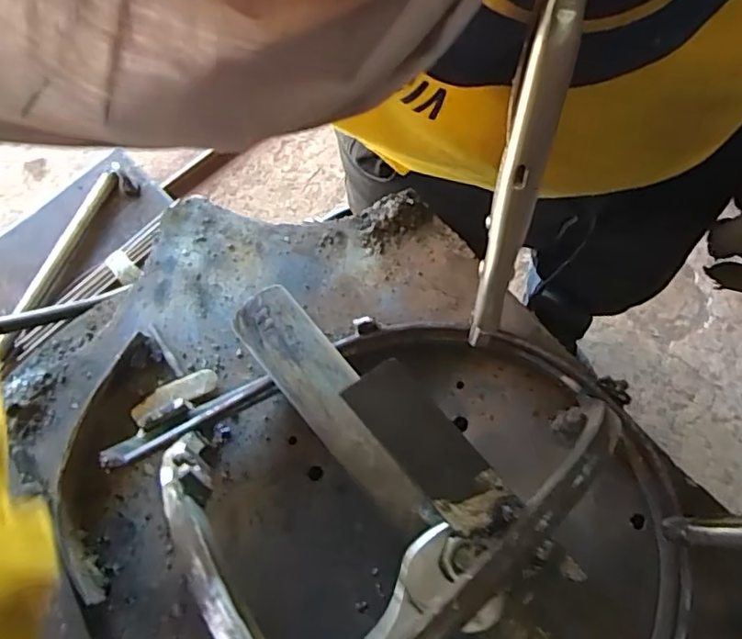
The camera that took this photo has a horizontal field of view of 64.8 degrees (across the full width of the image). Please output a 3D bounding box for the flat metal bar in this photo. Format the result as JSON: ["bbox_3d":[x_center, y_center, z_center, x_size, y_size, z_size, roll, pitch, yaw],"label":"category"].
[{"bbox_3d":[-0.015,0.038,0.265,0.032,0.010,0.129,-40,76,-11],"label":"flat metal bar"}]

